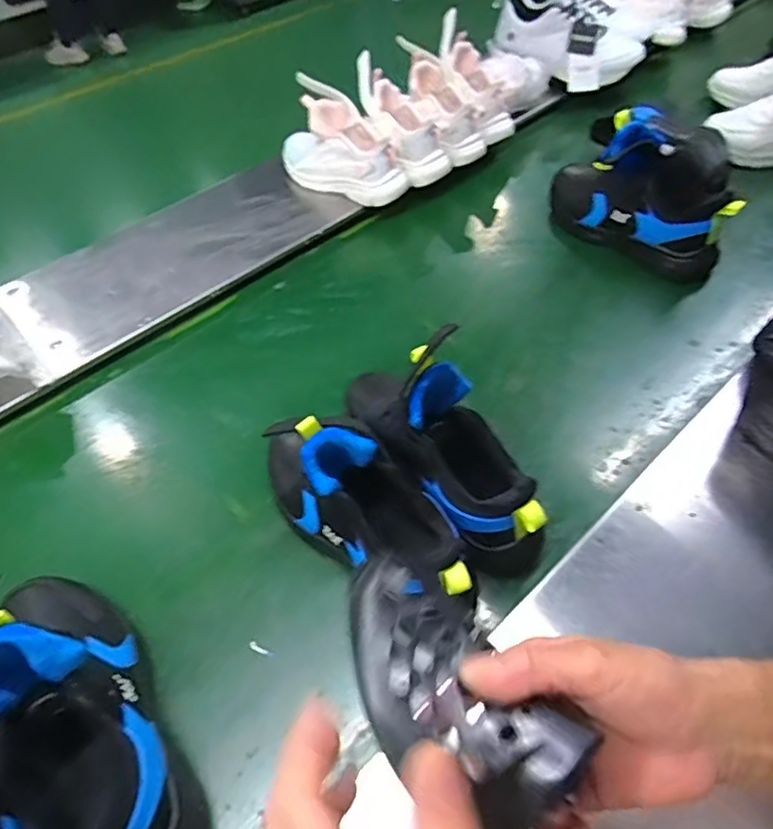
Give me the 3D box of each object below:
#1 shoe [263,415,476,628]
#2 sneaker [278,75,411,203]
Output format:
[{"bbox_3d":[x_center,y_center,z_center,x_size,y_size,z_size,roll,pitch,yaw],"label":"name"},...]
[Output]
[{"bbox_3d":[-0.022,0.080,0.514,0.243,0.144,0.097,36,62,29],"label":"shoe"},{"bbox_3d":[-0.073,-0.420,0.896,0.213,0.130,0.080,28,58,25],"label":"sneaker"}]

